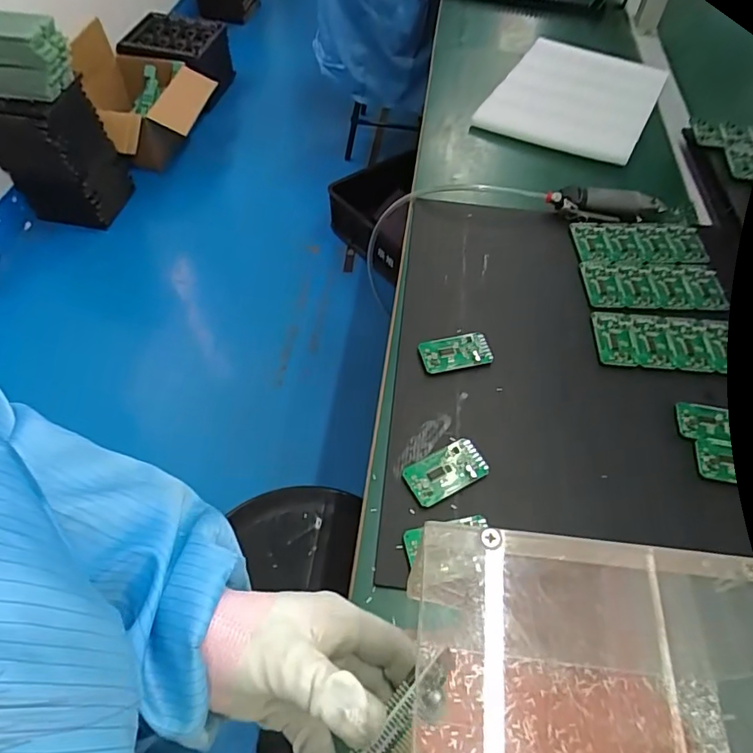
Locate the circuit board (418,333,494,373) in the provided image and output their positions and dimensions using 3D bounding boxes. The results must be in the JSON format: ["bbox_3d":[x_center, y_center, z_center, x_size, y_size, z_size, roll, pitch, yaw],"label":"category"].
[{"bbox_3d":[0.084,-0.027,0.554,0.073,0.009,0.039,-8,59,-3],"label":"circuit board"}]

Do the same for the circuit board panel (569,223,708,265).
[{"bbox_3d":[0.342,-0.173,0.676,0.169,0.005,0.077,2,55,-1],"label":"circuit board panel"}]

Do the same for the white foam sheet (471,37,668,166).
[{"bbox_3d":[0.347,-0.490,0.899,0.244,0.027,0.362,23,57,16],"label":"white foam sheet"}]

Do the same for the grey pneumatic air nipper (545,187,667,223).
[{"bbox_3d":[0.312,-0.234,0.698,0.154,0.031,0.042,-2,55,-4],"label":"grey pneumatic air nipper"}]

